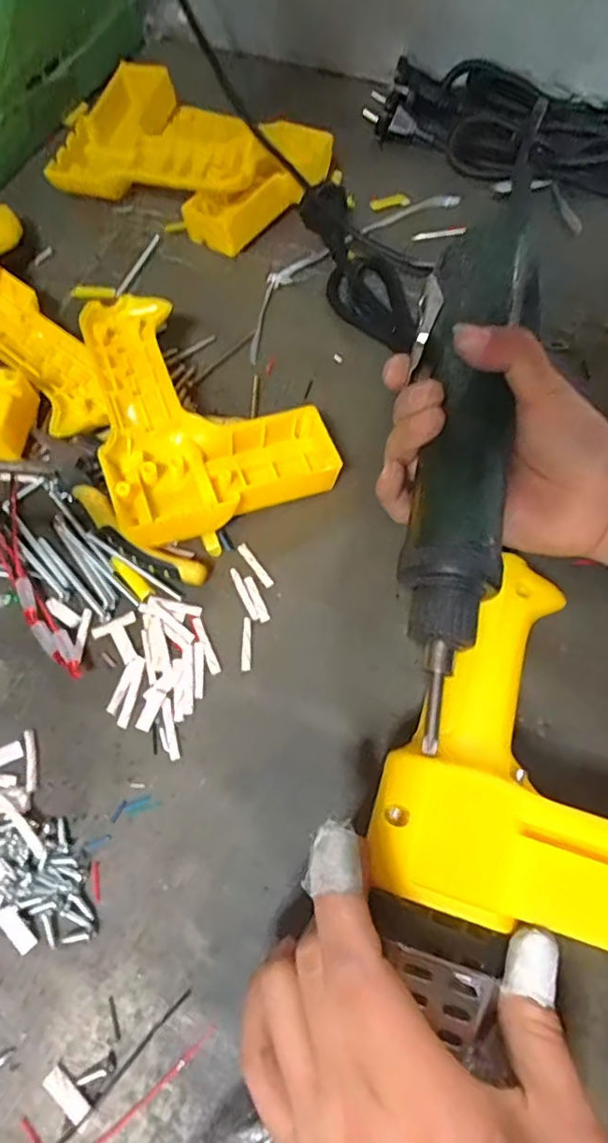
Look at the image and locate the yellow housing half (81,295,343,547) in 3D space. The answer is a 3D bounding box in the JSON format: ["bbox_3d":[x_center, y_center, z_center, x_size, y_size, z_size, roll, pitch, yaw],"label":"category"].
[{"bbox_3d":[-0.059,-0.094,0.319,0.115,0.038,0.145,-19,67,-9],"label":"yellow housing half"}]

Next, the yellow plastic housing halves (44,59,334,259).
[{"bbox_3d":[-0.085,-0.306,0.418,0.196,0.041,0.126,21,67,9],"label":"yellow plastic housing halves"}]

